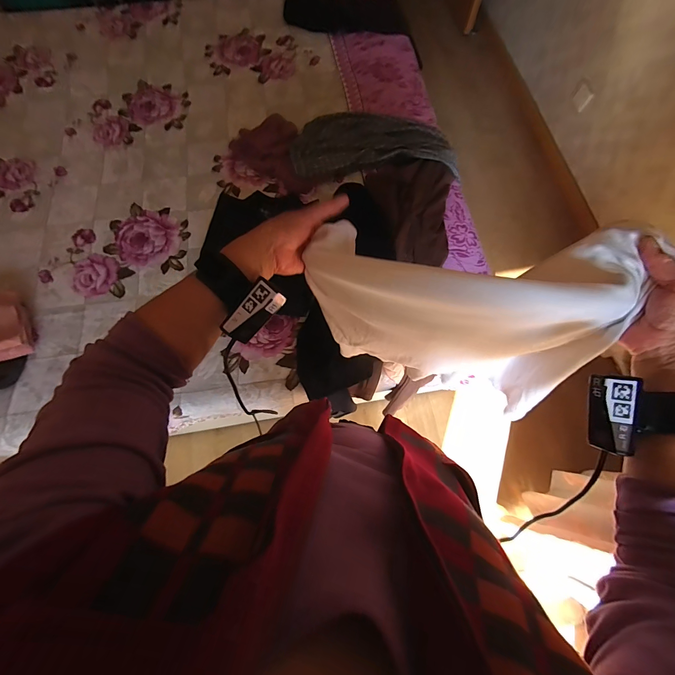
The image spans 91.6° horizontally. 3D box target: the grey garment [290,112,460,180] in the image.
[{"bbox_3d":[0.119,-0.650,1.094,0.535,0.068,0.290,-3,71,0],"label":"grey garment"}]

